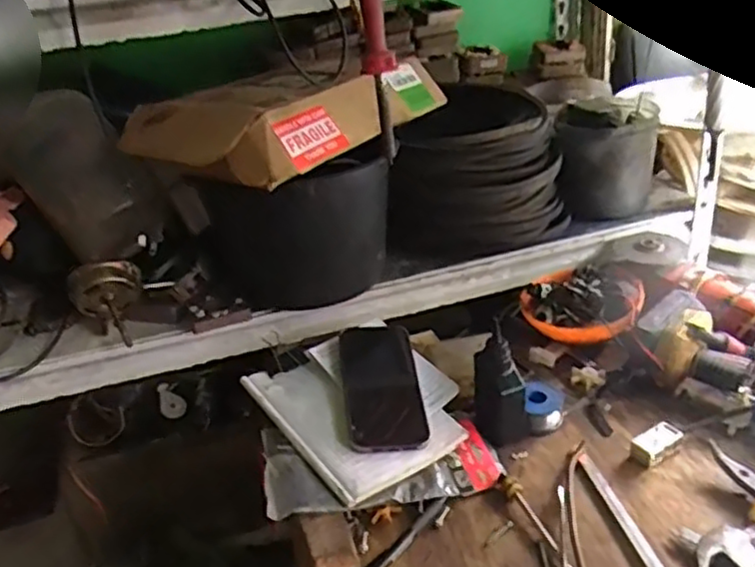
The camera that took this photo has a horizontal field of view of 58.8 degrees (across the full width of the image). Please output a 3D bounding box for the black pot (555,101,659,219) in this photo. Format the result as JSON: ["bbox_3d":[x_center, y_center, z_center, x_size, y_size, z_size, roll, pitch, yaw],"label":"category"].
[{"bbox_3d":[0.328,-0.176,0.963,0.133,0.147,0.115,4,31,20],"label":"black pot"}]

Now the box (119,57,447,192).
[{"bbox_3d":[-0.100,-0.195,0.762,0.217,0.063,0.314,18,38,38],"label":"box"}]

